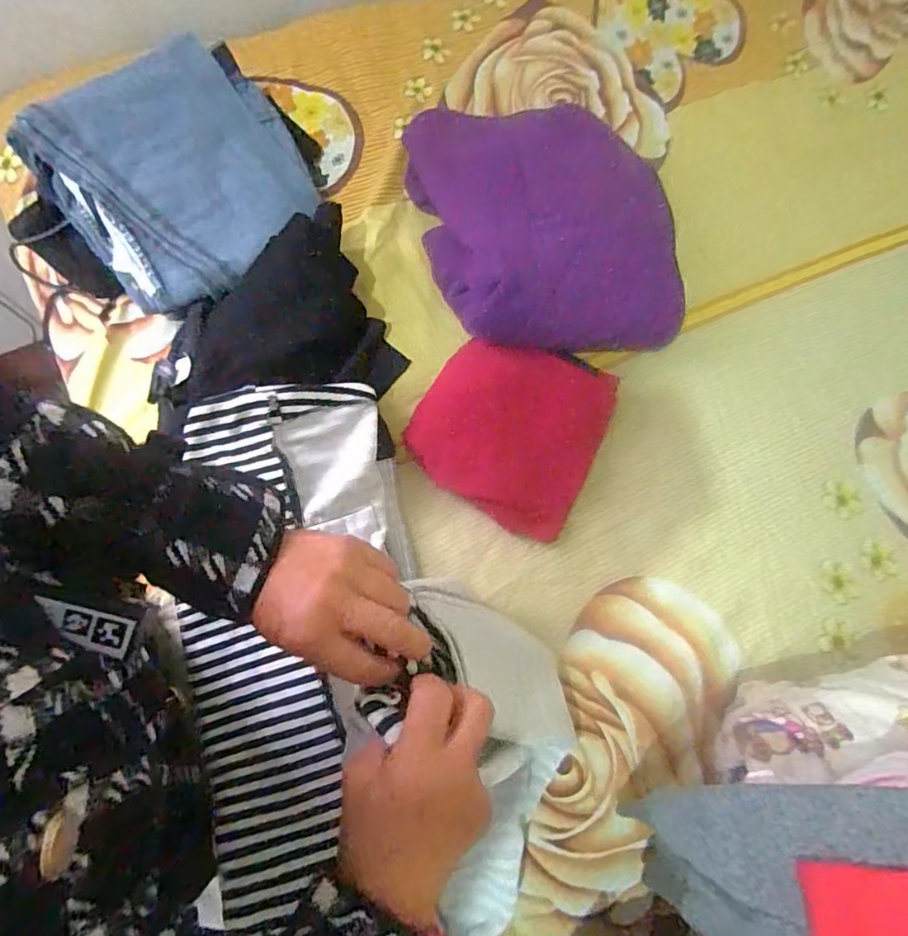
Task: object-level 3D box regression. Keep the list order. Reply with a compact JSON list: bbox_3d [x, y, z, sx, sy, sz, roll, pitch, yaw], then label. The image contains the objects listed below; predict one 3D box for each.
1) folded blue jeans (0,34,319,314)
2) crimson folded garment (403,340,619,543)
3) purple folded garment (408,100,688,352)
[{"bbox_3d":[-0.276,-0.306,0.554,0.222,0.060,0.257,44,76,-13],"label":"folded blue jeans"},{"bbox_3d":[0.059,-0.040,0.571,0.183,0.040,0.177,29,84,4],"label":"crimson folded garment"},{"bbox_3d":[0.096,-0.286,0.603,0.268,0.064,0.323,-5,70,-3],"label":"purple folded garment"}]

